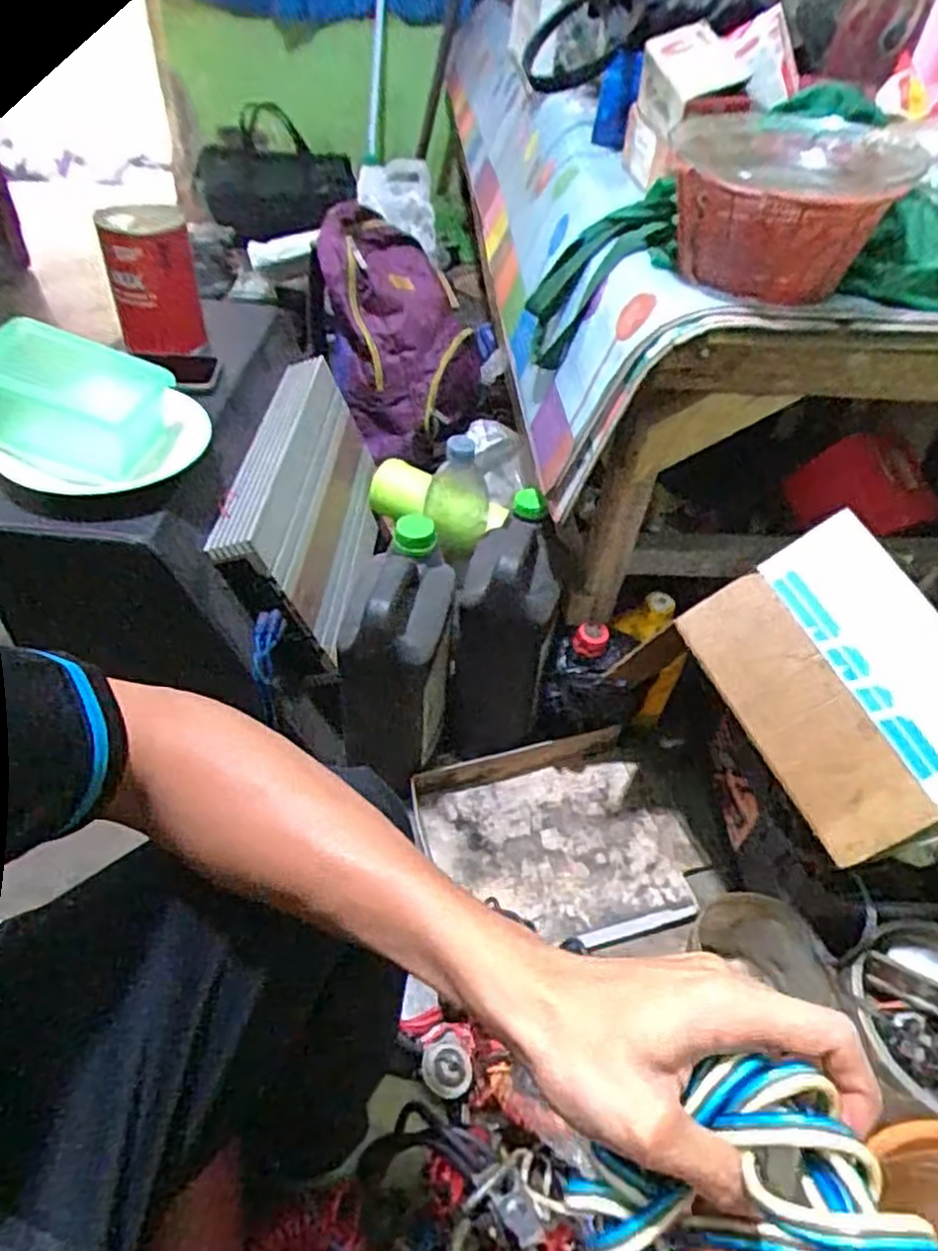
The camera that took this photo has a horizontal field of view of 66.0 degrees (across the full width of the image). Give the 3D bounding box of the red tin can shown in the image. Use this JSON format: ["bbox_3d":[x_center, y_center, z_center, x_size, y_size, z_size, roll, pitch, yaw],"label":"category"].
[{"bbox_3d":[-0.397,-0.427,0.917,0.101,0.174,0.089,-14,49,-18],"label":"red tin can"}]

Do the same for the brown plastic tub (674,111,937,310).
[{"bbox_3d":[0.274,-0.378,0.659,0.197,0.110,0.200,3,46,-3],"label":"brown plastic tub"}]

